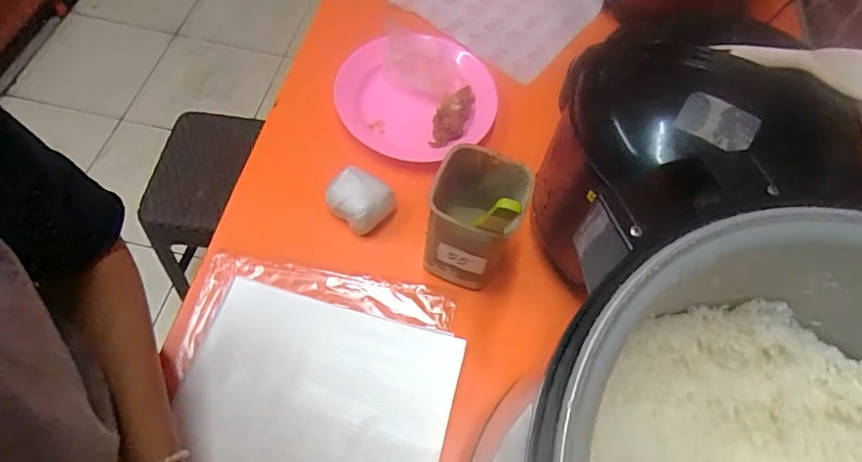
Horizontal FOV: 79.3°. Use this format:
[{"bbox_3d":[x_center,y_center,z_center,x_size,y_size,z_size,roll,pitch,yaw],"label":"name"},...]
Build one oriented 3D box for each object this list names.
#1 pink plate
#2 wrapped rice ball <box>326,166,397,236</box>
[{"bbox_3d":[-0.027,-0.194,0.741,0.209,0.039,0.220,0,61,1],"label":"pink plate"},{"bbox_3d":[-0.088,-0.039,0.637,0.079,0.048,0.061,32,64,12],"label":"wrapped rice ball"}]

